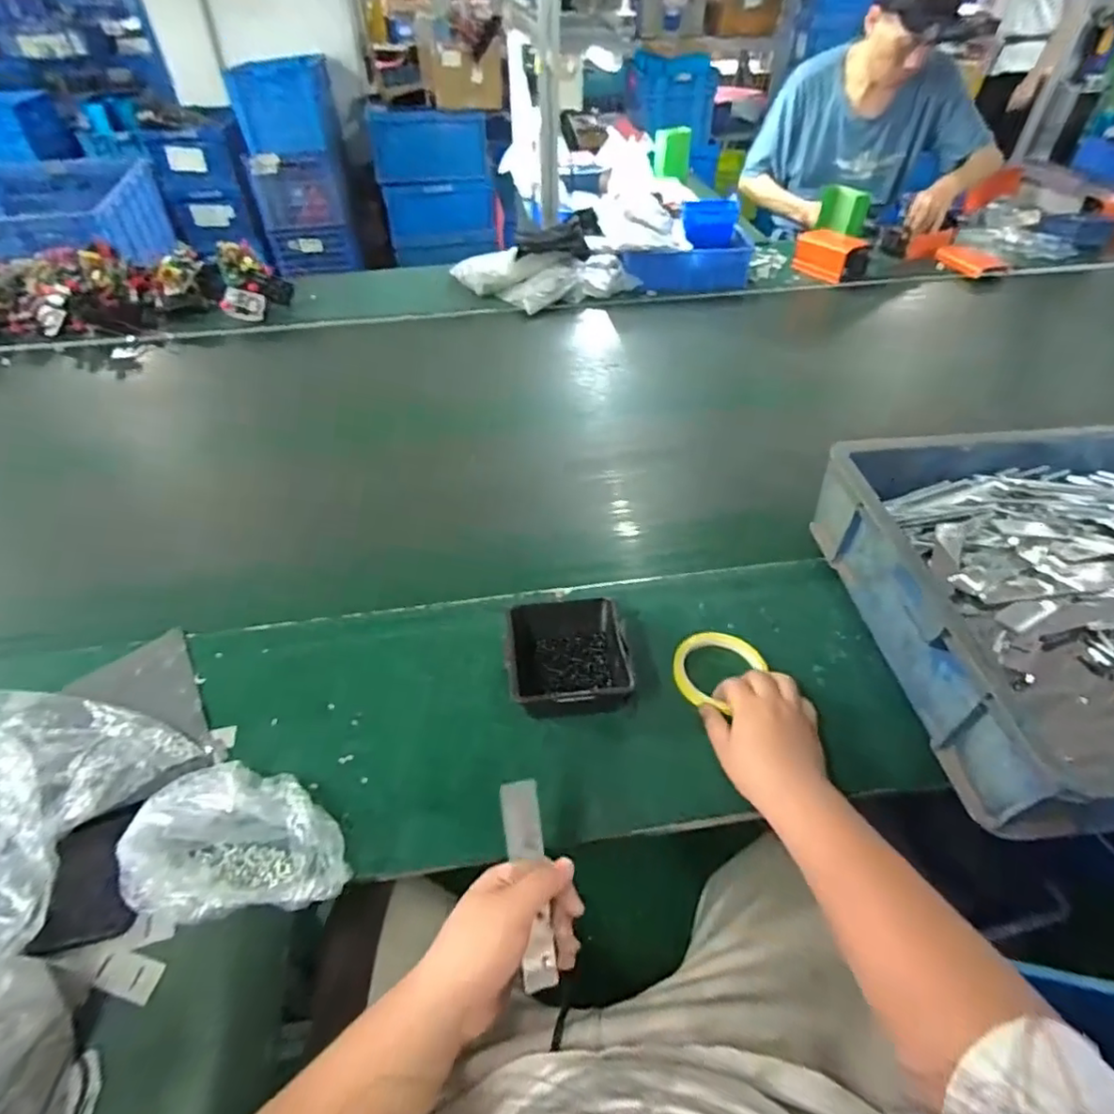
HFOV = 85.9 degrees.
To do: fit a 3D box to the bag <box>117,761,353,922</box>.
[{"bbox_3d":[-0.253,0.233,0.494,0.158,0.065,0.121,6,46,7],"label":"bag"}]

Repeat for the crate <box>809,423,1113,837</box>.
[{"bbox_3d":[0.628,0.036,0.615,0.600,0.116,0.420,-2,46,-2],"label":"crate"}]

